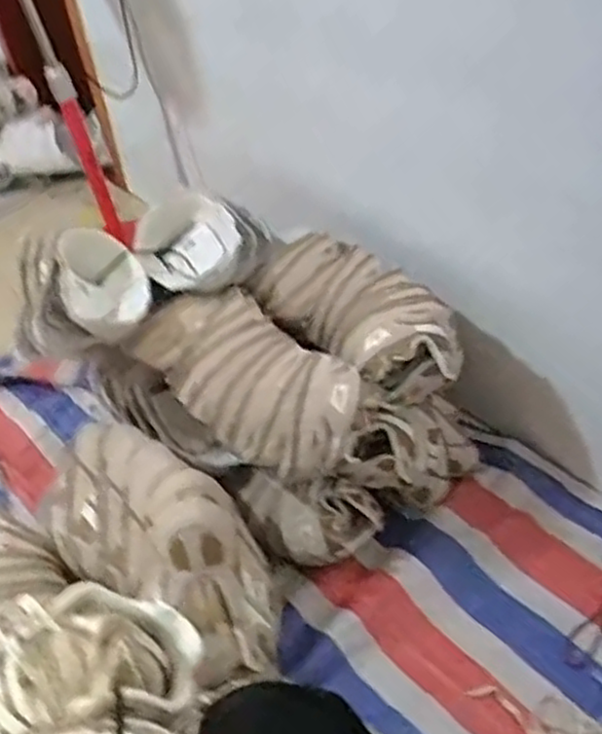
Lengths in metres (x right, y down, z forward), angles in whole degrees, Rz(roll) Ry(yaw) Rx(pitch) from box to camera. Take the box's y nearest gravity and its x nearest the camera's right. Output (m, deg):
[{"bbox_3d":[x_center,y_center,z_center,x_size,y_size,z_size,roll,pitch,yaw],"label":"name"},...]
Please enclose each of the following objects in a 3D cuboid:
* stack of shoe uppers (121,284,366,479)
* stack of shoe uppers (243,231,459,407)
[{"bbox_3d":[-0.071,0.006,0.971,0.159,0.120,0.345,-32,43,-28],"label":"stack of shoe uppers"},{"bbox_3d":[0.079,-0.067,1.036,0.154,0.127,0.331,-29,42,-26],"label":"stack of shoe uppers"}]

